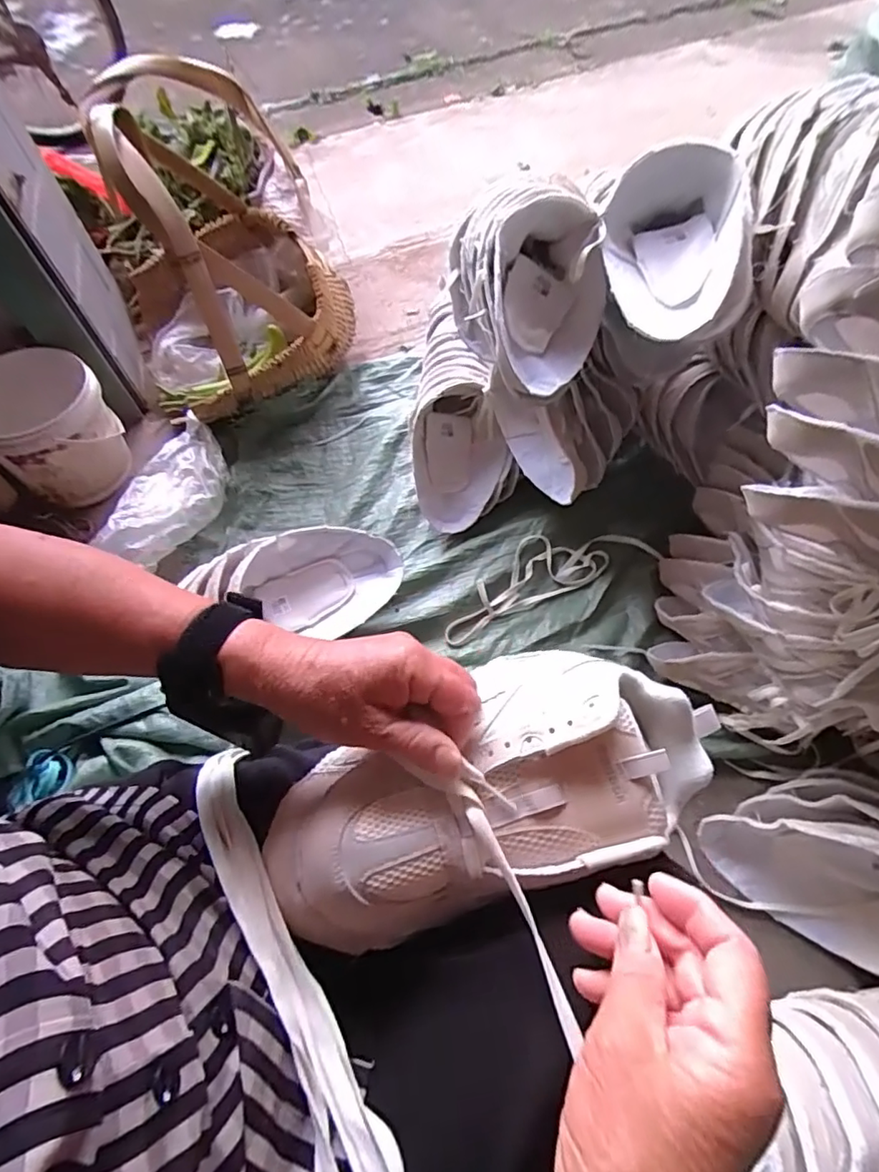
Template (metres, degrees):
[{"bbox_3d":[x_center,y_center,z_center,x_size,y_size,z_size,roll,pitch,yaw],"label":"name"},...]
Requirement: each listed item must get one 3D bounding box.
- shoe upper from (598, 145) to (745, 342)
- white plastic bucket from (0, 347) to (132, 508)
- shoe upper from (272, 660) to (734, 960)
[{"bbox_3d":[0.245,-0.362,0.590,0.134,0.079,0.202,6,61,8],"label":"shoe upper"},{"bbox_3d":[-0.593,-0.235,0.877,0.187,0.194,0.156,-39,65,-16],"label":"white plastic bucket"},{"bbox_3d":[0.026,0.115,0.327,0.257,0.067,0.124,-22,61,-3],"label":"shoe upper"}]

